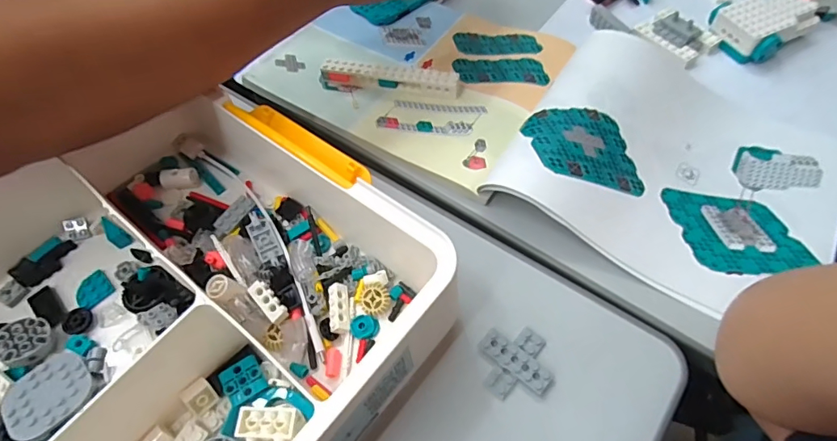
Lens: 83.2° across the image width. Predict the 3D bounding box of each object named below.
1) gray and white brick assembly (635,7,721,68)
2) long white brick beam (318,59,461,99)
[{"bbox_3d":[0.239,-0.175,0.435,0.049,0.022,0.067,-31,62,-17],"label":"gray and white brick assembly"},{"bbox_3d":[-0.027,-0.128,0.423,0.128,0.021,0.020,10,58,8],"label":"long white brick beam"}]

